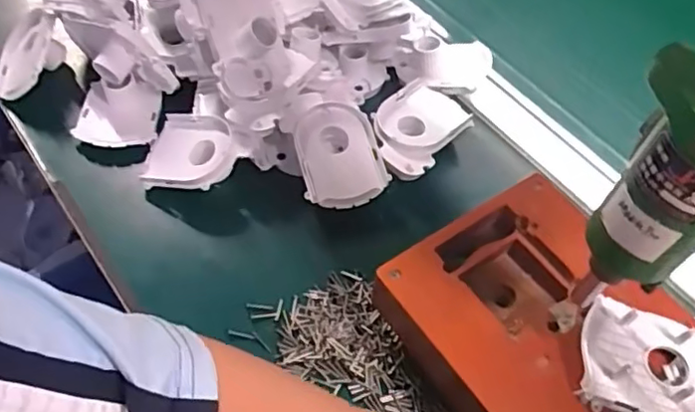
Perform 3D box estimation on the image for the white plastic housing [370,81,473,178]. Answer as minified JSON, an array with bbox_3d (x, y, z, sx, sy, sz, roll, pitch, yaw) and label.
[{"bbox_3d":[0.058,-0.065,0.532,0.070,0.026,0.102,36,61,19],"label":"white plastic housing"}]

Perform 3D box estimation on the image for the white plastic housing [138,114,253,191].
[{"bbox_3d":[-0.124,-0.044,0.507,0.095,0.016,0.068,4,65,28],"label":"white plastic housing"}]

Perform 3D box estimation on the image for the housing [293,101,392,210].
[{"bbox_3d":[-0.007,-0.040,0.509,0.068,0.037,0.085,-10,57,-10],"label":"housing"}]

